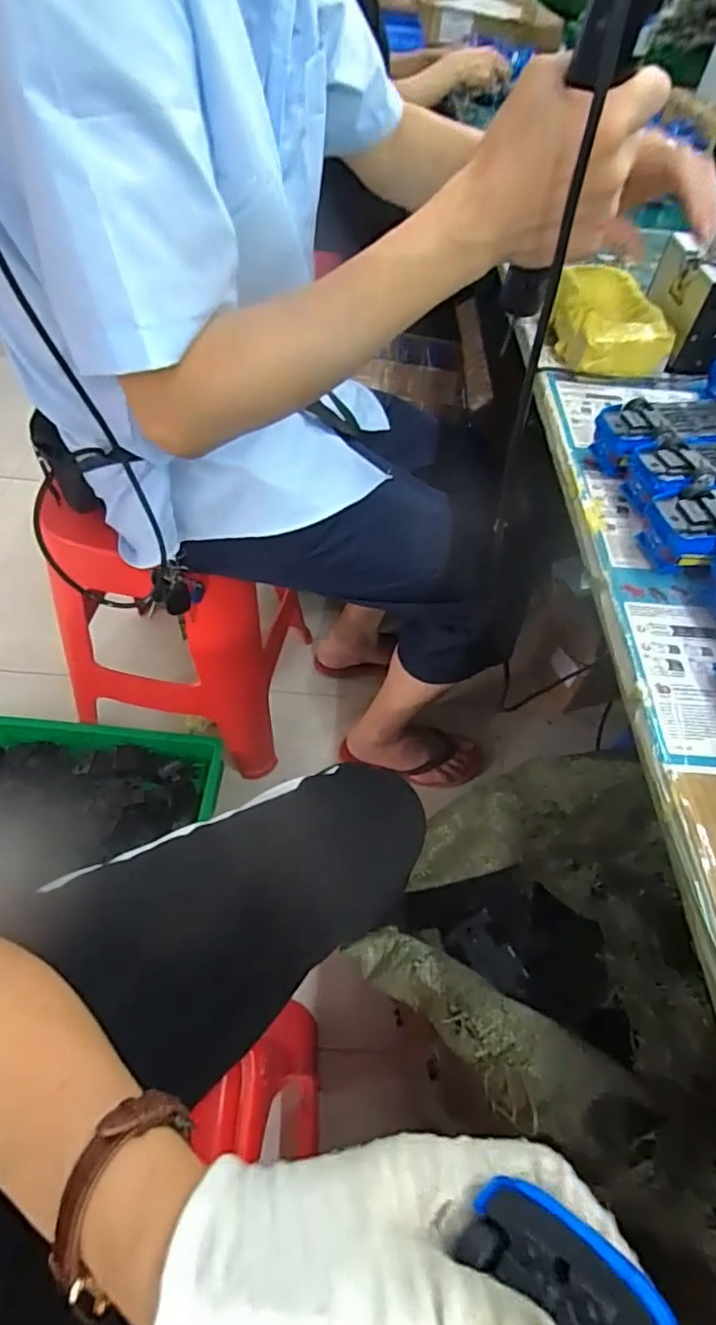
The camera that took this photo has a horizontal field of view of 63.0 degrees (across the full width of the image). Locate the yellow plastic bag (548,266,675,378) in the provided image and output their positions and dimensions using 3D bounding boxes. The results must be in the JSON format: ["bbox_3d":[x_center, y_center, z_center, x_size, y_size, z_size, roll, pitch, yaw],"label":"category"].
[{"bbox_3d":[0.237,-0.338,0.568,0.090,0.047,0.162,5,53,-2],"label":"yellow plastic bag"}]

